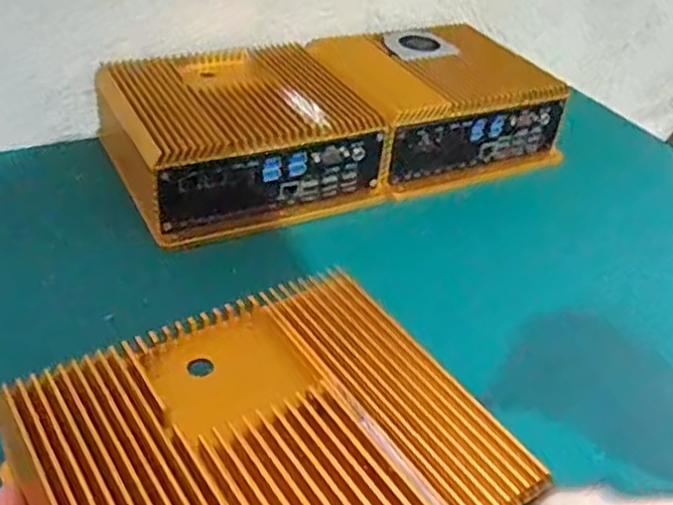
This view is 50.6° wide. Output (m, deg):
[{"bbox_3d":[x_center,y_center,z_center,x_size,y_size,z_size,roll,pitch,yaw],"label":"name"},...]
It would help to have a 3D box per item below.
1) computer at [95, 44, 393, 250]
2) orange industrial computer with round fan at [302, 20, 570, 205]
[{"bbox_3d":[-0.080,-0.095,0.565,0.193,0.072,0.165,-15,42,-26],"label":"computer"},{"bbox_3d":[0.087,-0.136,0.644,0.191,0.074,0.158,-12,41,-23],"label":"orange industrial computer with round fan"}]

